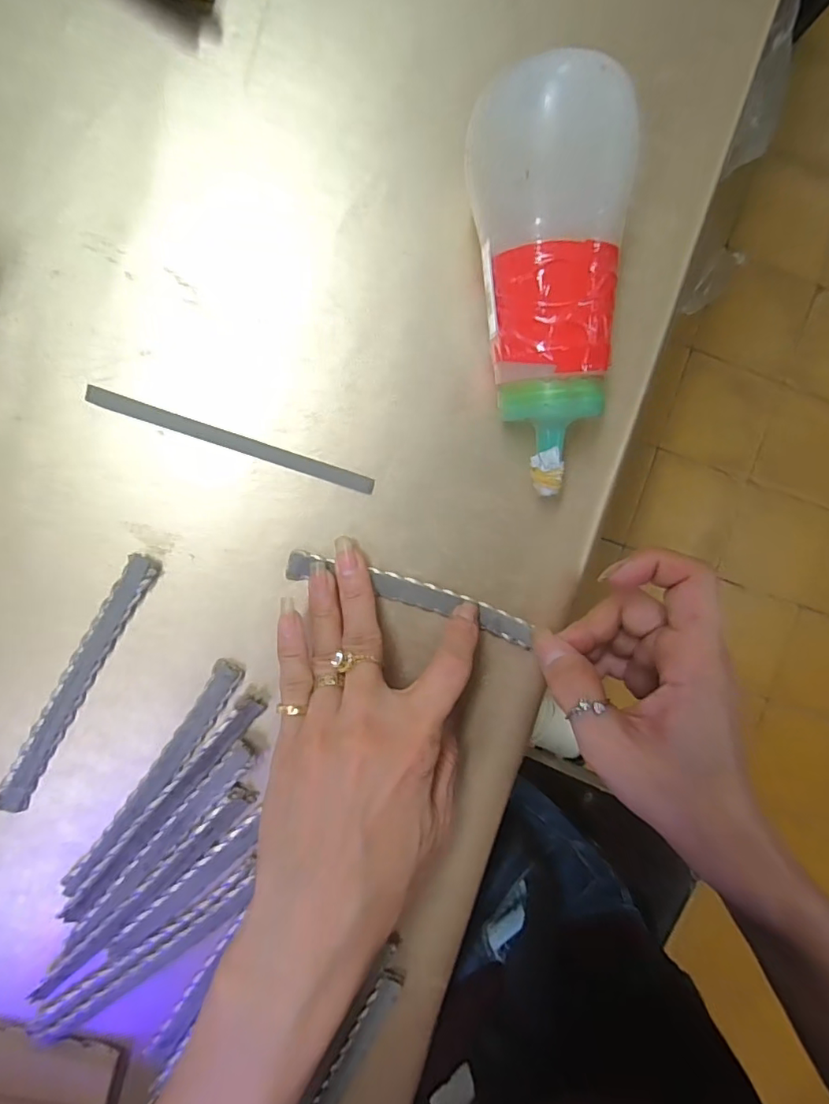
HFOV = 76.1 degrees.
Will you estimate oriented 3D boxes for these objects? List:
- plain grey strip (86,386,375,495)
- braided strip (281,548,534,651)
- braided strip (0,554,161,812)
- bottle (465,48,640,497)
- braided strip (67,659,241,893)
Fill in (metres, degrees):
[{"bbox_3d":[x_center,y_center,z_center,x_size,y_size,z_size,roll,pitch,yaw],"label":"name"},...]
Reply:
[{"bbox_3d":[-0.084,-0.052,0.248,0.133,0.004,0.008,18,92,-6],"label":"plain grey strip"},{"bbox_3d":[-0.001,0.022,0.257,0.122,0.007,0.015,18,92,-4],"label":"braided strip"},{"bbox_3d":[-0.158,0.060,0.247,0.014,0.007,0.132,29,91,-6],"label":"braided strip"},{"bbox_3d":[0.058,-0.107,0.227,0.061,0.055,0.150,-10,95,-4],"label":"bottle"},{"bbox_3d":[-0.123,0.108,0.253,0.015,0.007,0.129,35,91,-6],"label":"braided strip"}]

